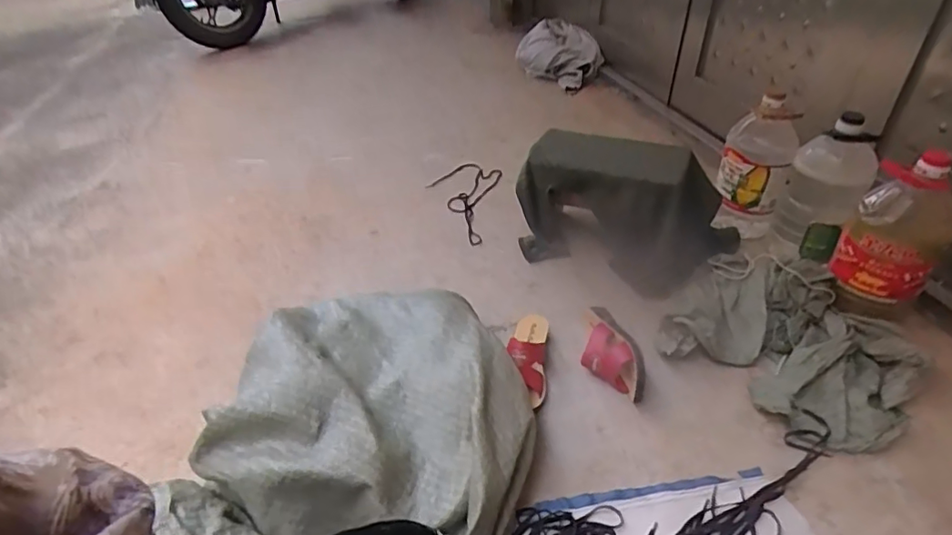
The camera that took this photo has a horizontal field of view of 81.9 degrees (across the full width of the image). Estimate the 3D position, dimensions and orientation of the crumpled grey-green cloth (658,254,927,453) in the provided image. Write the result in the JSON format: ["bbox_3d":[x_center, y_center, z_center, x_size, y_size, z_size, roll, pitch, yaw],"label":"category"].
[{"bbox_3d":[0.574,0.127,1.004,0.401,0.091,0.344,29,48,32],"label":"crumpled grey-green cloth"}]

